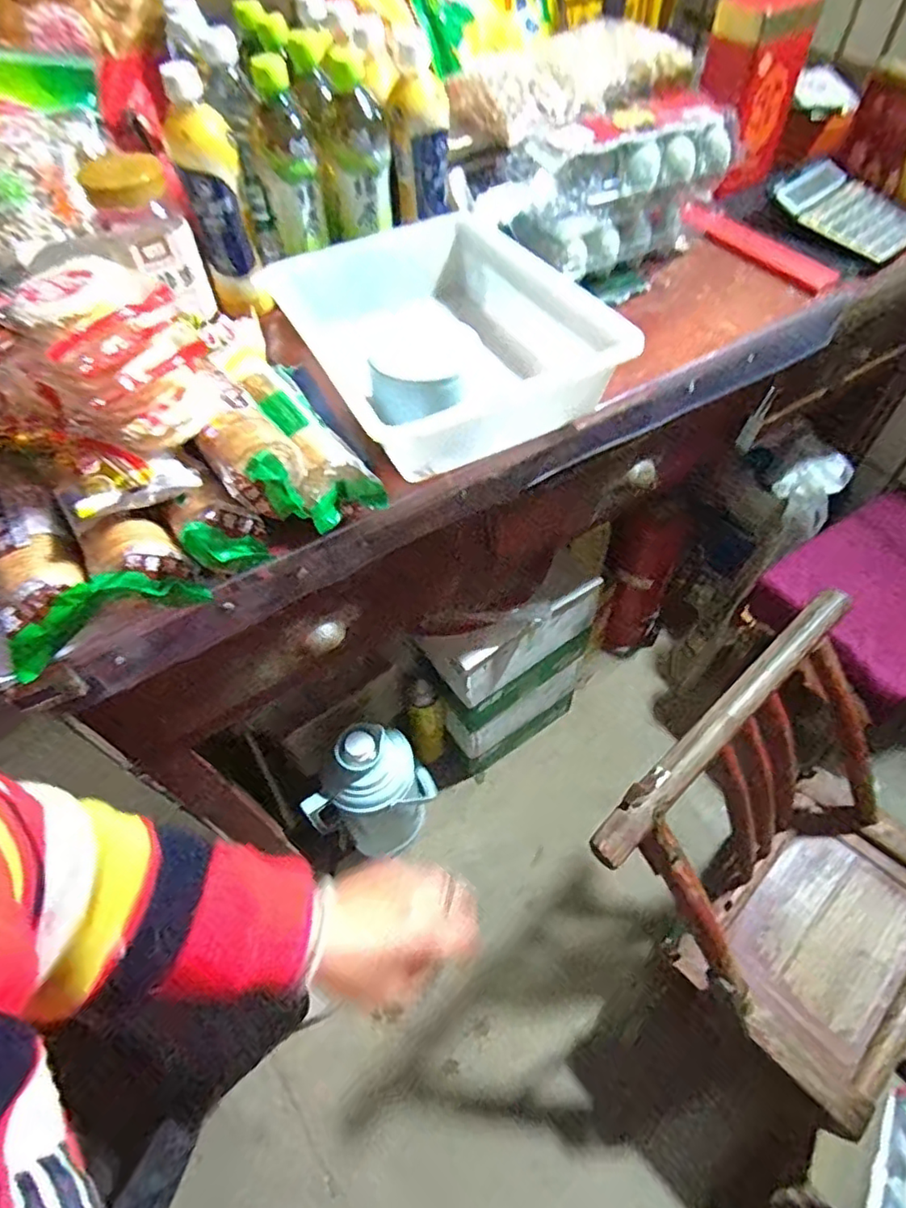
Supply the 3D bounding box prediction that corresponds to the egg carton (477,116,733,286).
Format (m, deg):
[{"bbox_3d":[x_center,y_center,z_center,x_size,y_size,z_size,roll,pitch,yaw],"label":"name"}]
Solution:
[{"bbox_3d":[0.184,-0.469,0.712,0.265,0.126,0.100,-24,58,-15],"label":"egg carton"}]

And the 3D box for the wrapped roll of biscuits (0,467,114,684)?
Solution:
[{"bbox_3d":[-0.311,-0.037,0.465,0.088,0.048,0.167,-31,60,-19],"label":"wrapped roll of biscuits"}]

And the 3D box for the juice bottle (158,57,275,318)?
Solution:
[{"bbox_3d":[-0.237,-0.409,0.639,0.060,0.201,0.057,-13,55,-7],"label":"juice bottle"}]

